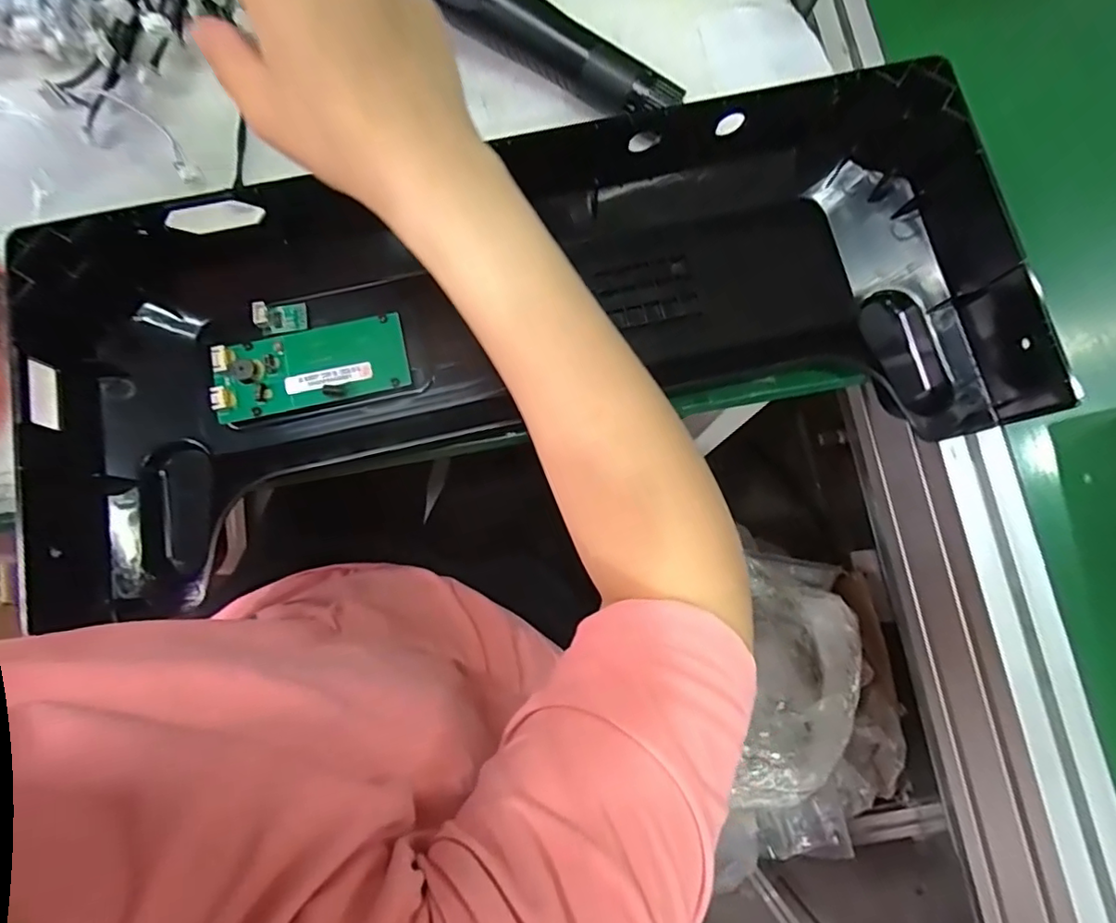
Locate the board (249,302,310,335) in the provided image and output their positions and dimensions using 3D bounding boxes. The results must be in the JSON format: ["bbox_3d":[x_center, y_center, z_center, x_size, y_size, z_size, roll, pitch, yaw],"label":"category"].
[{"bbox_3d":[-0.163,-0.084,0.343,0.030,0.006,0.017,-2,95,-19],"label":"board"}]

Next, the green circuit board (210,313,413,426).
[{"bbox_3d":[-0.142,-0.054,0.339,0.107,0.014,0.044,-14,78,-5],"label":"green circuit board"}]

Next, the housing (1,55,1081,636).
[{"bbox_3d":[-0.012,-0.067,0.317,0.539,0.076,0.187,-12,78,-4],"label":"housing"}]

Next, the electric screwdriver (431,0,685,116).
[{"bbox_3d":[-0.015,-0.266,0.358,0.181,0.036,0.035,31,78,5],"label":"electric screwdriver"}]

